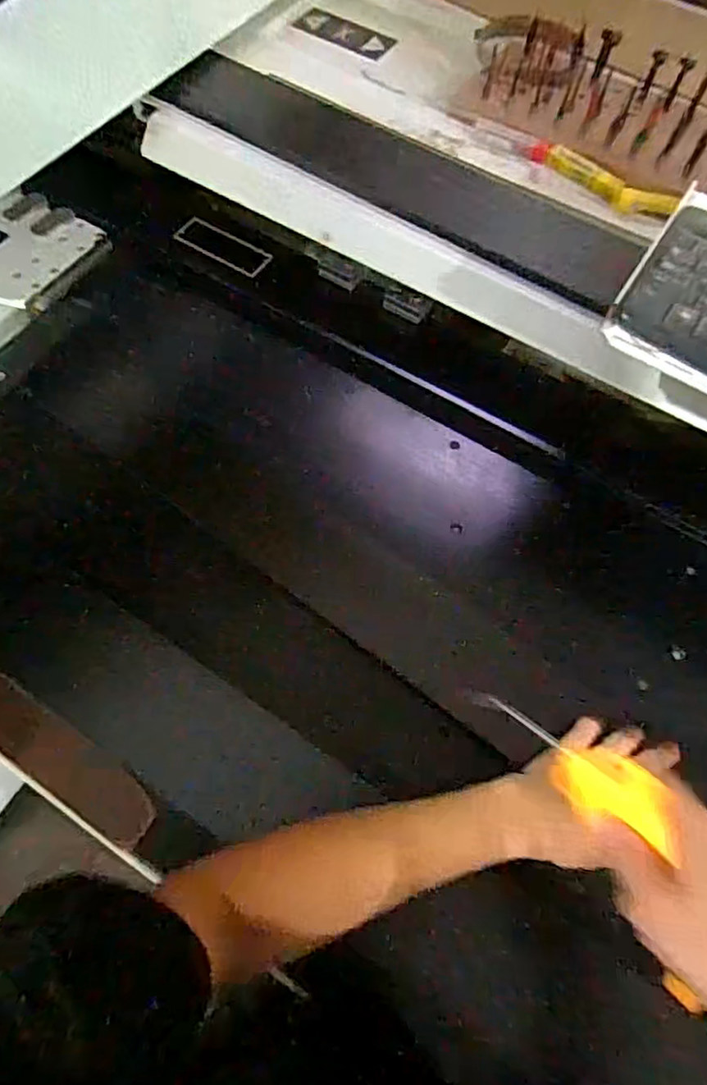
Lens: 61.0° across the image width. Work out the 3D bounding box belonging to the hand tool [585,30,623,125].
[{"bbox_3d":[0.292,-0.551,0.708,0.021,0.011,0.135,16,78,6],"label":"hand tool"}]

